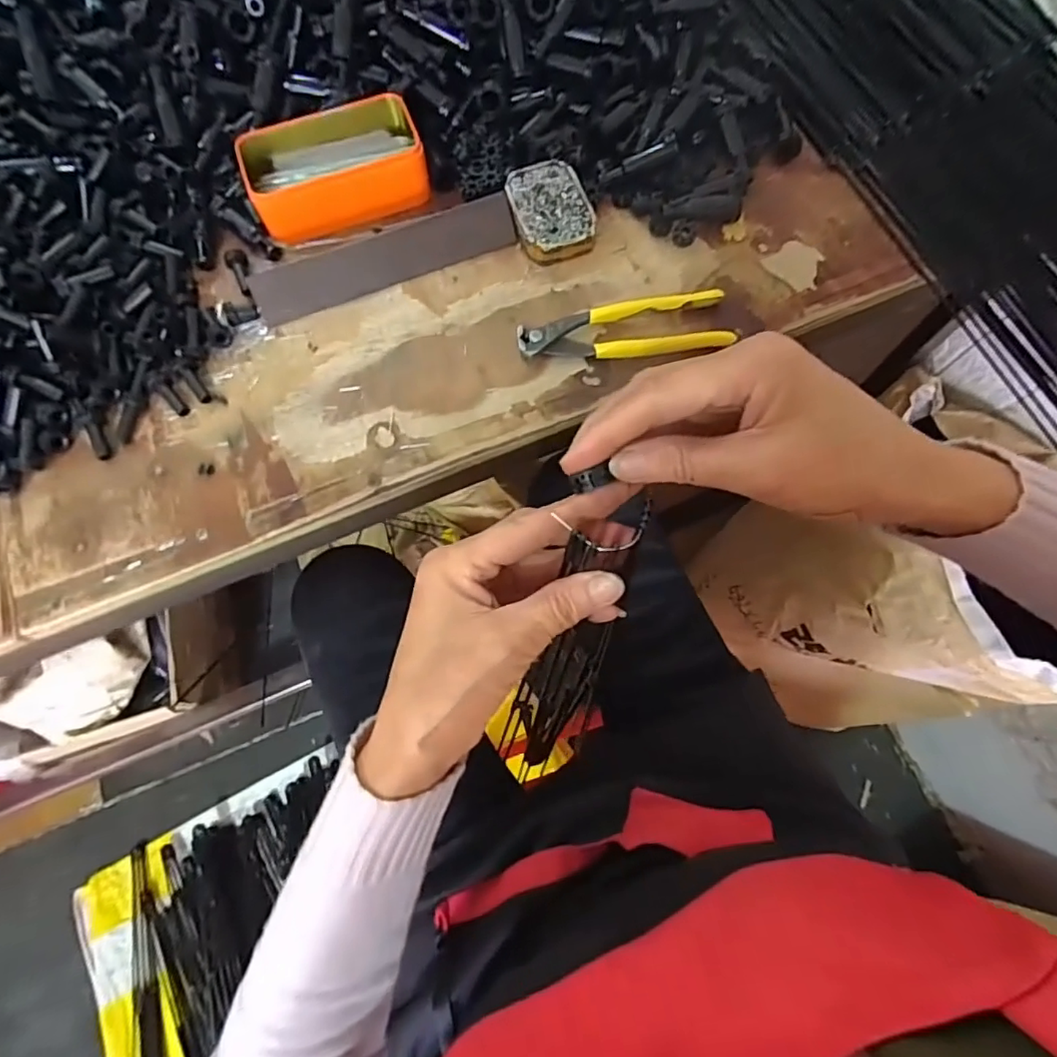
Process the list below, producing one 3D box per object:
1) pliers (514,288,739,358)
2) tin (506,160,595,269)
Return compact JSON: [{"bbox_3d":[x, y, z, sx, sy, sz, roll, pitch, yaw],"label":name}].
[{"bbox_3d":[0.075,-0.156,0.447,0.164,0.012,0.055,-7,72,-2],"label":"pliers"},{"bbox_3d":[0.018,-0.266,0.476,0.063,0.021,0.086,-17,73,-5],"label":"tin"}]

